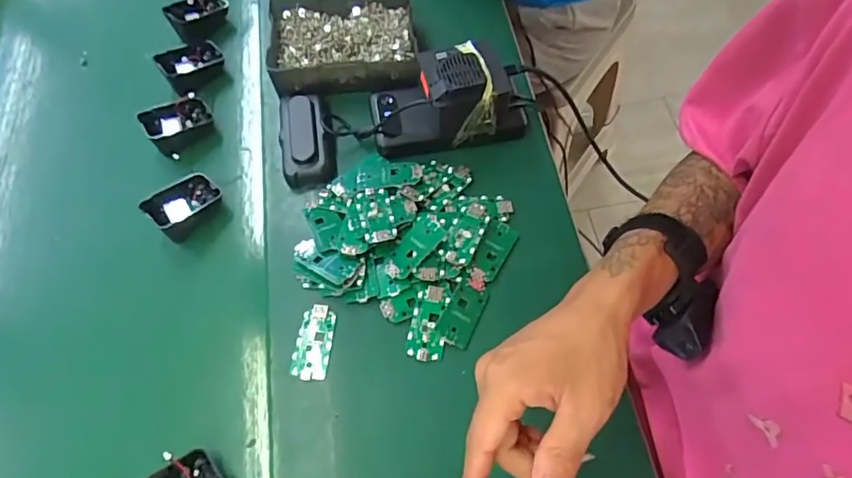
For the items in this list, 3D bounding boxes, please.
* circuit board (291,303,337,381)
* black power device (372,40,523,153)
[{"bbox_3d":[-0.097,0.089,0.463,0.031,0.004,0.065,6,66,5],"label":"circuit board"},{"bbox_3d":[0.022,-0.145,0.524,0.151,0.068,0.072,-9,65,-1],"label":"black power device"}]

